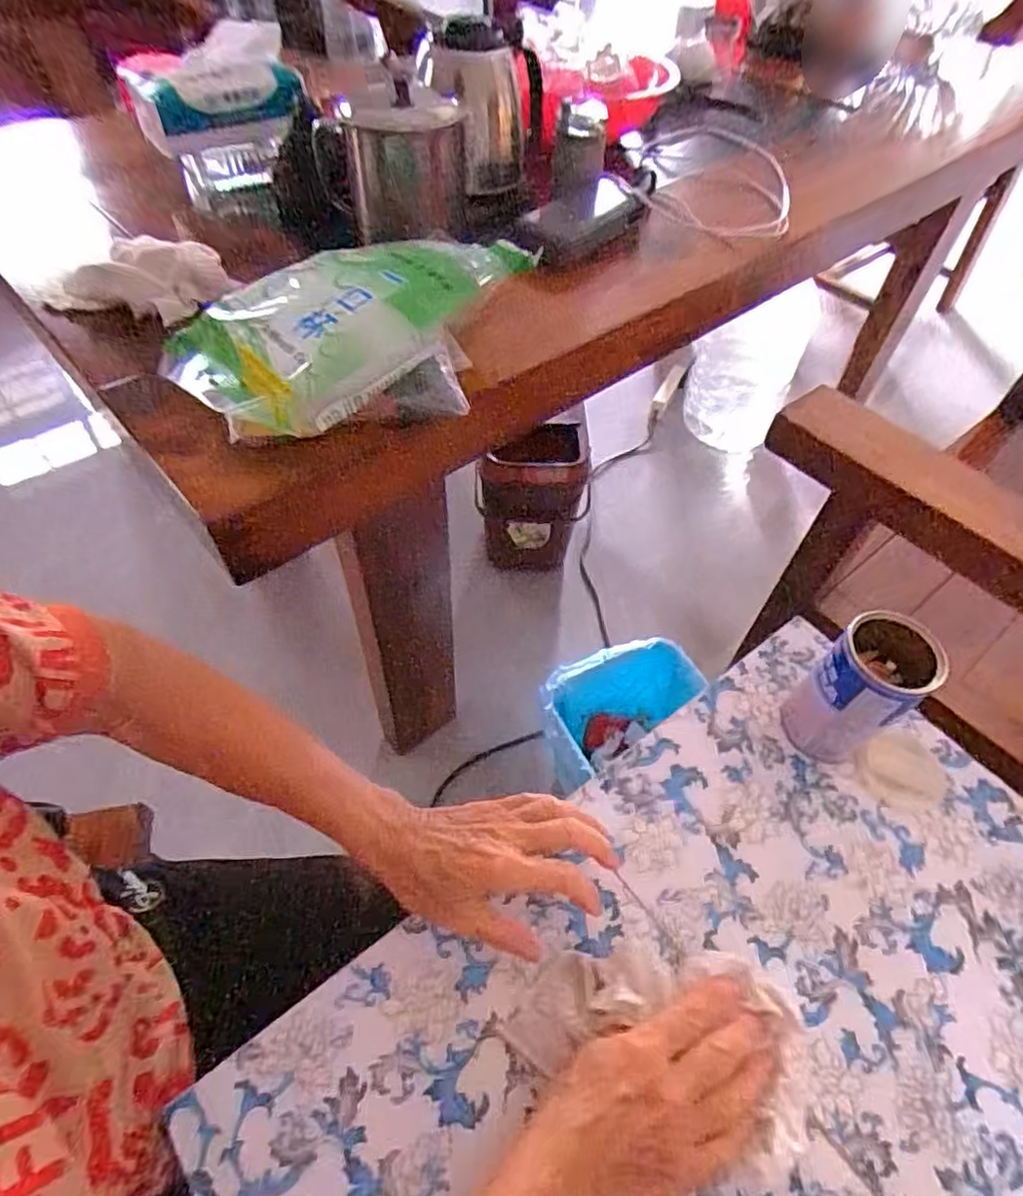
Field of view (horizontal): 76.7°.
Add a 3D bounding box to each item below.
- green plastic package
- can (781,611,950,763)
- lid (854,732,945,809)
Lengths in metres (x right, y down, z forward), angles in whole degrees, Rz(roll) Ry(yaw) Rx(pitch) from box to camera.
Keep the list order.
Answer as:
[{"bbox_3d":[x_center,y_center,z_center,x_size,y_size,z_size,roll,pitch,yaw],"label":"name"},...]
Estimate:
[{"bbox_3d":[-0.115,-0.193,0.469,0.254,0.073,0.143,-22,57,-18],"label":"green plastic package"},{"bbox_3d":[0.251,0.072,0.476,0.068,0.125,0.066,-36,62,-26],"label":"can"},{"bbox_3d":[0.307,0.137,0.510,0.067,0.006,0.061,-22,57,-18],"label":"lid"}]

